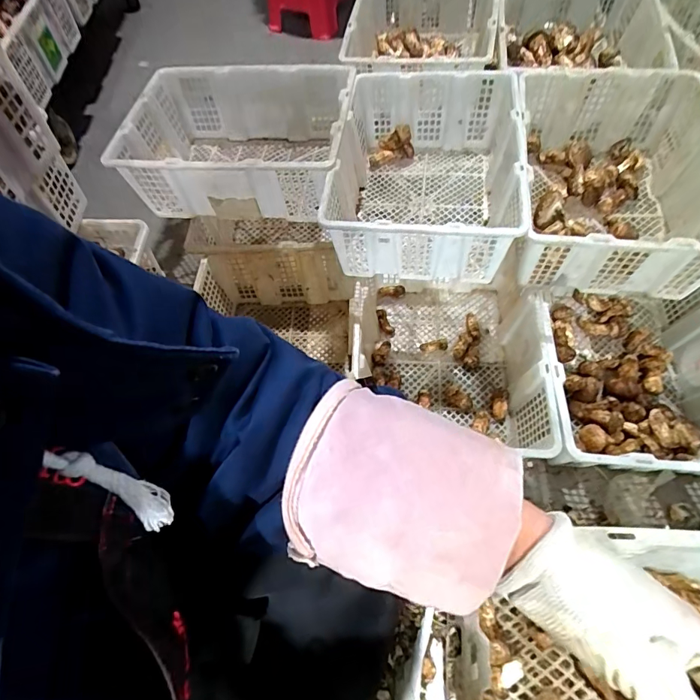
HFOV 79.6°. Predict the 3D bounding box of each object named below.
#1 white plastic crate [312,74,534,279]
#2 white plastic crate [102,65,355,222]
[{"bbox_3d":[0.156,-0.373,0.879,0.340,0.183,0.480,5,62,6],"label":"white plastic crate"},{"bbox_3d":[-0.246,-0.481,0.978,0.492,0.192,0.388,9,63,8],"label":"white plastic crate"}]

